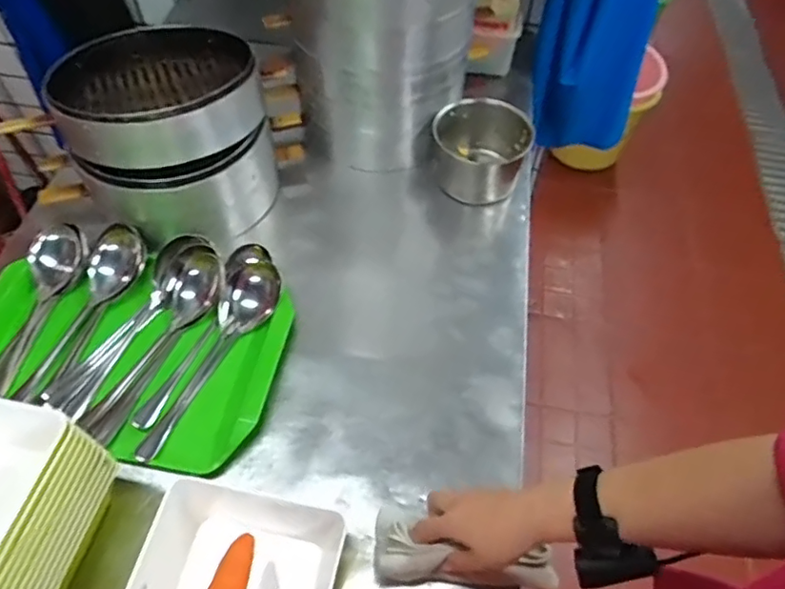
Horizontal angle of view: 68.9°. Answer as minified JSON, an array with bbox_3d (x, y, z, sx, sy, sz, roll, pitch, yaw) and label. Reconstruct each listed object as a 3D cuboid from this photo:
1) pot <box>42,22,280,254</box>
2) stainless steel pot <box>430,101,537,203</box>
[{"bbox_3d":[-0.326,-0.248,0.864,0.260,0.229,0.268,-19,58,-13],"label":"pot"},{"bbox_3d":[0.142,-0.232,0.913,0.148,0.094,0.118,0,55,-1],"label":"stainless steel pot"}]

